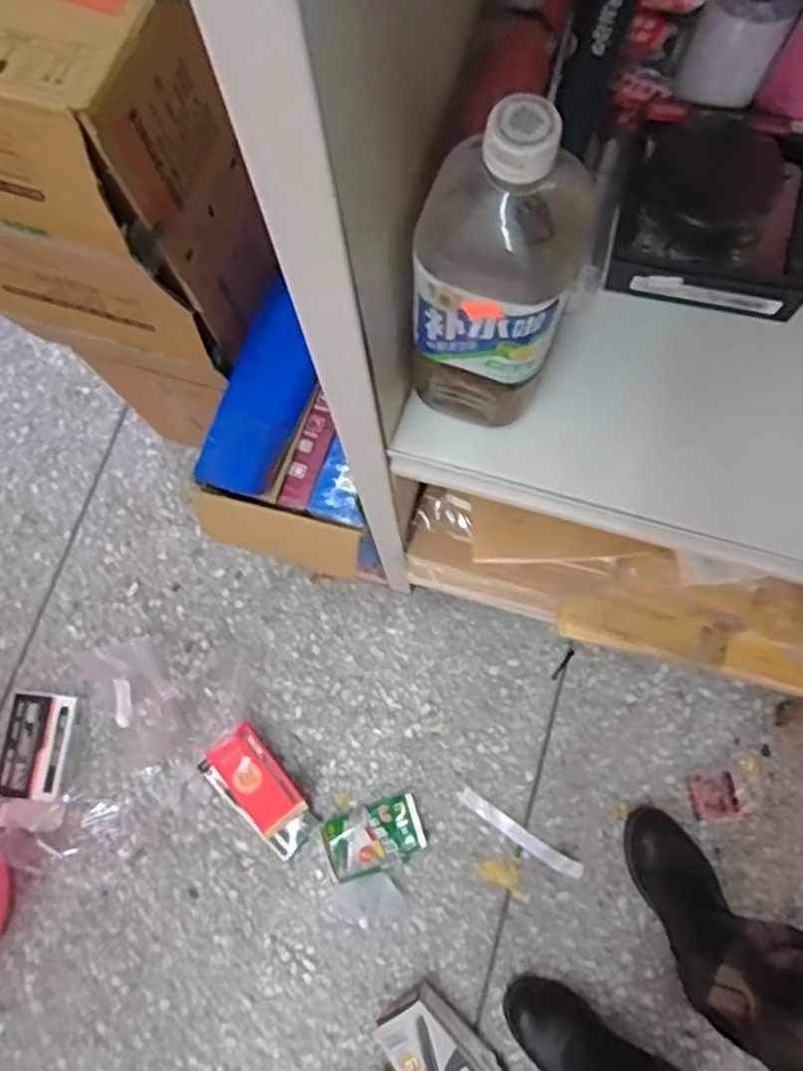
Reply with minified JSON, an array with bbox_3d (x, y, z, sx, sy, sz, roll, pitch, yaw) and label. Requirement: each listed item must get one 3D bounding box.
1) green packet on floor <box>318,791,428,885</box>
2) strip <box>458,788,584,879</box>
[{"bbox_3d":[-0.040,0.422,0.997,0.138,0.030,0.083,-19,76,-2],"label":"green packet on floor"},{"bbox_3d":[0.166,0.418,1.003,0.191,0.005,0.026,31,80,9],"label":"strip"}]

